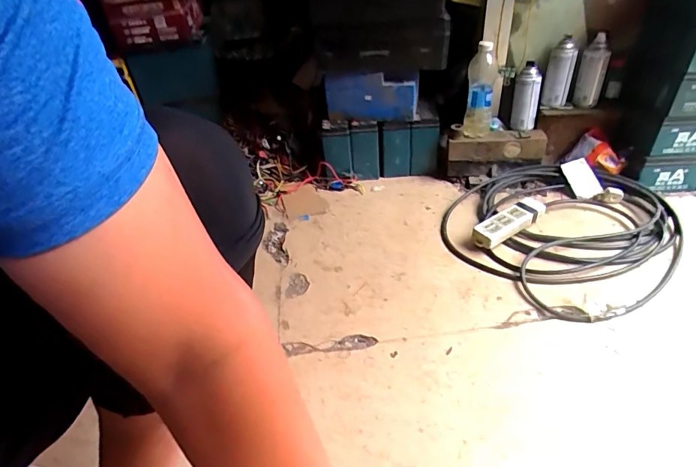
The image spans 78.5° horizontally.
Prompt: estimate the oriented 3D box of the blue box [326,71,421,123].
[{"bbox_3d":[0.060,-0.342,1.099,0.232,0.121,0.059,-5,38,0],"label":"blue box"}]

